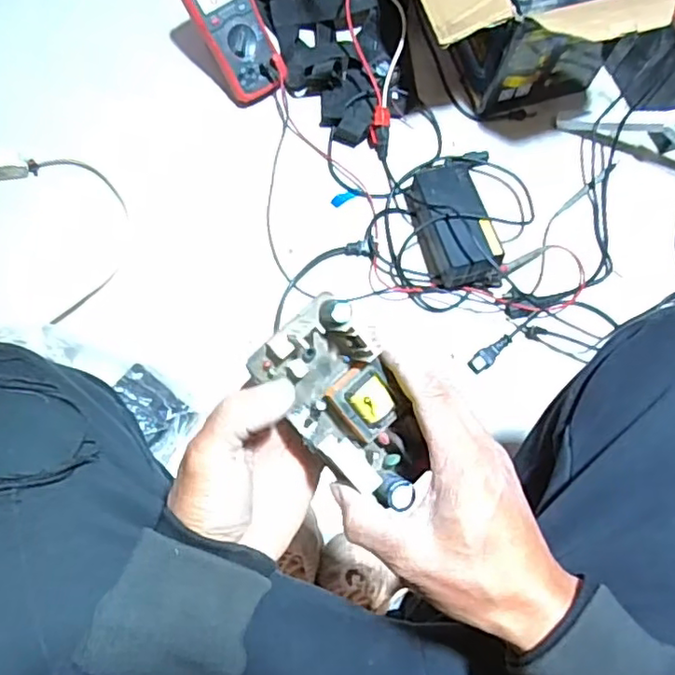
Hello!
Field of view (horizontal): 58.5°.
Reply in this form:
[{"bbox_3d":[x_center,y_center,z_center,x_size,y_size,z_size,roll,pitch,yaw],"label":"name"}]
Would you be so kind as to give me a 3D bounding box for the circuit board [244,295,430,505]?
[{"bbox_3d":[0.006,0.042,0.346,0.066,0.031,0.108,-40,103,-11],"label":"circuit board"}]

